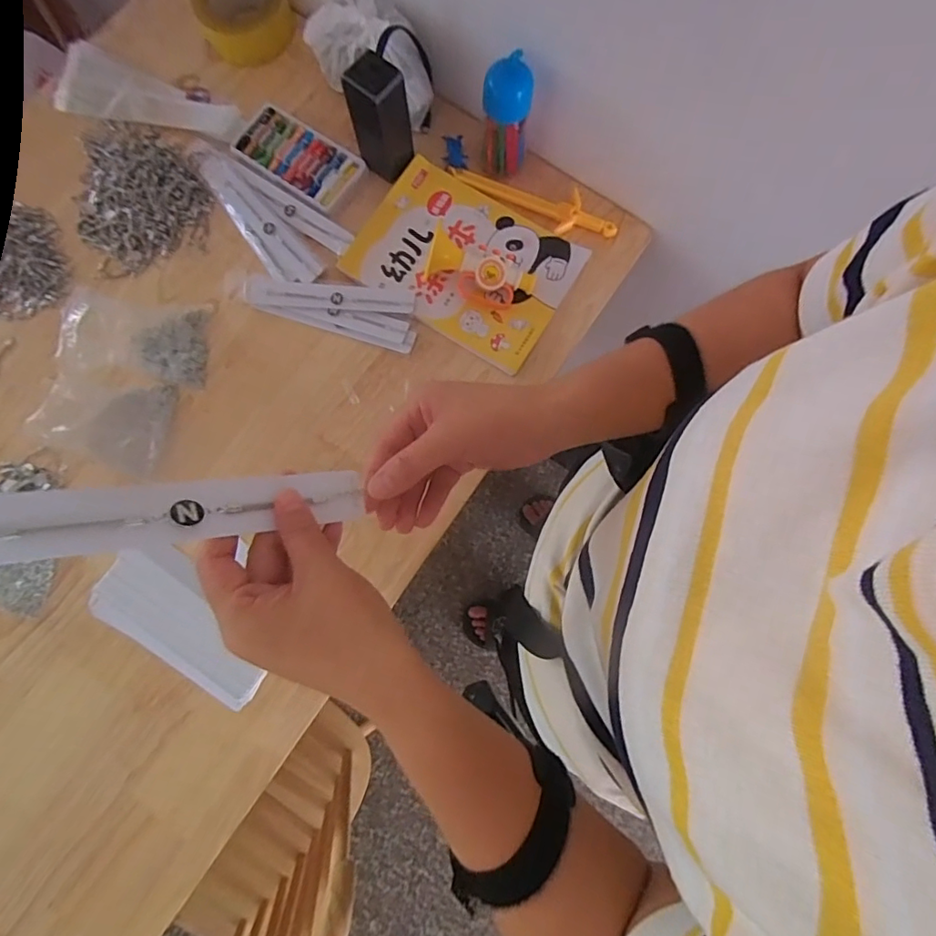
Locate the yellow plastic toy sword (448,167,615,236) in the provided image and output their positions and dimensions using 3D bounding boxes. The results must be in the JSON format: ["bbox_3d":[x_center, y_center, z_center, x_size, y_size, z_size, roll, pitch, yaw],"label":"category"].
[{"bbox_3d":[0.081,-0.338,0.654,0.218,0.010,0.052,23,80,3],"label":"yellow plastic toy sword"}]

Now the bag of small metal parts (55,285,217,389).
[{"bbox_3d":[-0.384,-0.153,0.608,0.144,0.056,0.106,1,79,-1],"label":"bag of small metal parts"}]

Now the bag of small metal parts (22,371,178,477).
[{"bbox_3d":[-0.407,-0.057,0.592,0.121,0.049,0.106,13,79,1],"label":"bag of small metal parts"}]

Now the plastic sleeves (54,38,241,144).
[{"bbox_3d":[-0.421,-0.493,0.695,0.263,0.009,0.088,17,87,6],"label":"plastic sleeves"}]

